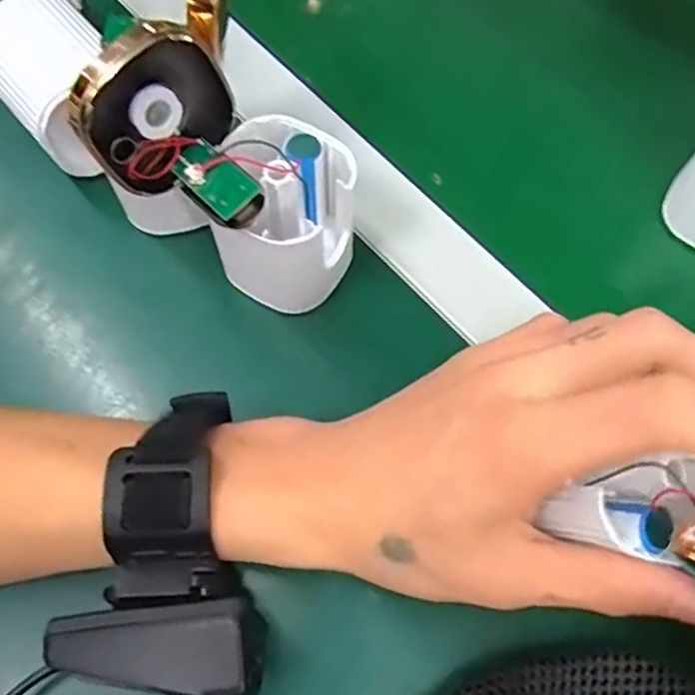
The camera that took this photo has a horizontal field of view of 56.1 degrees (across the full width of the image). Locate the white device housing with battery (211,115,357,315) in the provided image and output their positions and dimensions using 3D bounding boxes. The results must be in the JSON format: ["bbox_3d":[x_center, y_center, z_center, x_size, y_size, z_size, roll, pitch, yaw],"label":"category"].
[{"bbox_3d":[-0.026,-0.054,0.277,0.054,0.070,0.060,15,68,7],"label":"white device housing with battery"}]

